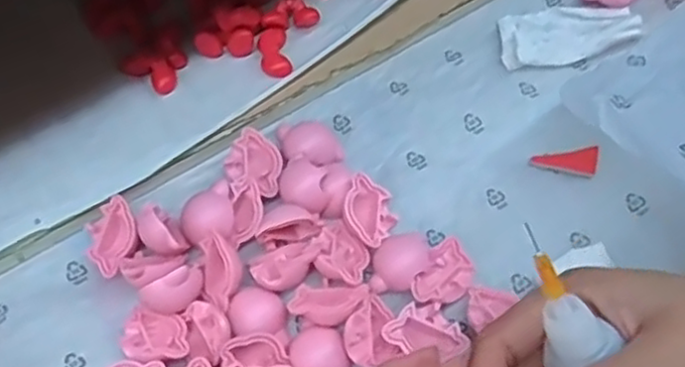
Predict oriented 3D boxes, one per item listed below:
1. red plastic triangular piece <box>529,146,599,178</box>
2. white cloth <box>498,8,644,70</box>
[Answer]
[{"bbox_3d":[0.115,-0.010,0.363,0.033,0.006,0.014,-6,65,-1],"label":"red plastic triangular piece"},{"bbox_3d":[0.128,-0.086,0.392,0.080,0.006,0.038,-11,65,-3],"label":"white cloth"}]

